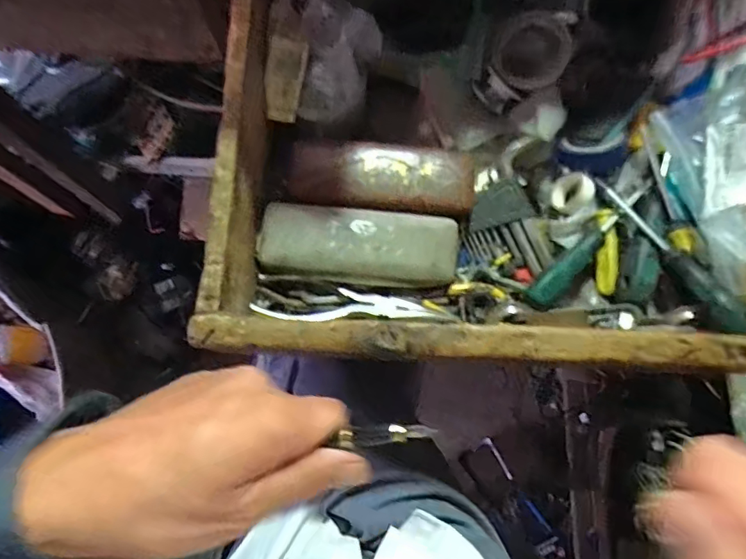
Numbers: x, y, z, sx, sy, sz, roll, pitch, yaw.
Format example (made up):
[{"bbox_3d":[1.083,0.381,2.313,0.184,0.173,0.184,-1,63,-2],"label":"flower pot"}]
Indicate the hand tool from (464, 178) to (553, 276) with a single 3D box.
[{"bbox_3d":[0.112,-0.037,0.415,0.060,0.012,0.077,-35,89,8],"label":"hand tool"}]

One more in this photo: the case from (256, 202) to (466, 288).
[{"bbox_3d":[-0.010,-0.027,0.383,0.149,0.031,0.053,3,74,1],"label":"case"}]

